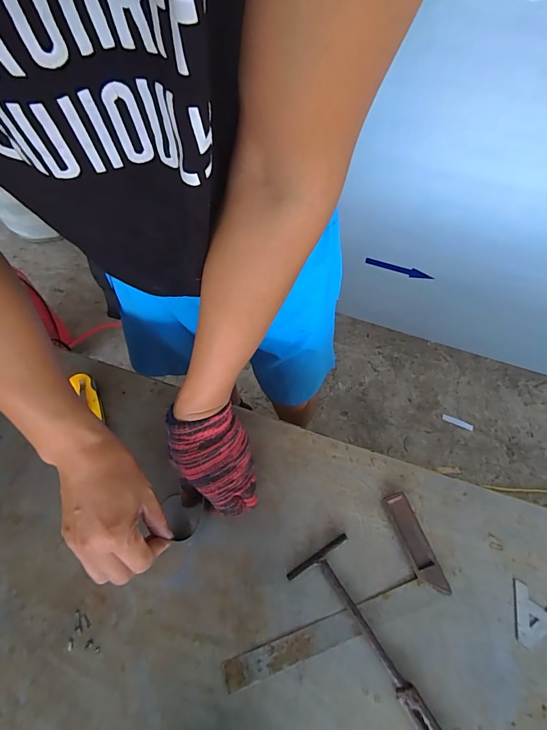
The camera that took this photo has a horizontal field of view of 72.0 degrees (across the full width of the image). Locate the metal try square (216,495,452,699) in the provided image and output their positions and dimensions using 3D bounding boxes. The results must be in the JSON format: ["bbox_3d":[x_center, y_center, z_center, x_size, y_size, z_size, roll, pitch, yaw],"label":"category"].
[{"bbox_3d":[0.057,0.238,0.410,0.248,0.012,0.110,-17,64,-9],"label":"metal try square"}]

